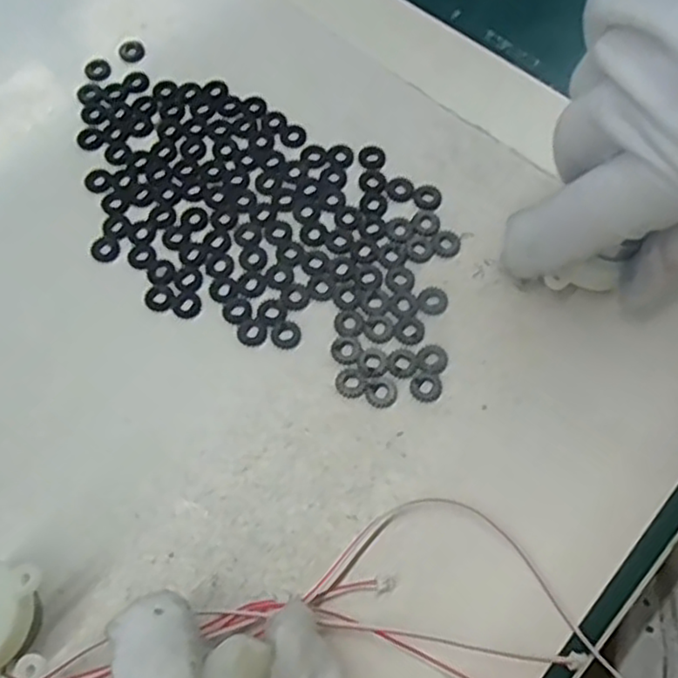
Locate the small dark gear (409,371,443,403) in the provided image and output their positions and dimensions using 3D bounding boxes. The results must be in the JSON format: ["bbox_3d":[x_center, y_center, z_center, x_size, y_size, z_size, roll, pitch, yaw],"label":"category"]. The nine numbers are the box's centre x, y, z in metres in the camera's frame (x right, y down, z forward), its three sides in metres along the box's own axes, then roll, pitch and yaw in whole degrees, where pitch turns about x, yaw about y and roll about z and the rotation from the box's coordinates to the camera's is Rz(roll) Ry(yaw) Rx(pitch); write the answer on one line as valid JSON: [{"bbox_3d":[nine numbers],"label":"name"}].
[{"bbox_3d":[0.029,0.015,0.233,0.011,0.004,0.011,-1,68,2],"label":"small dark gear"}]

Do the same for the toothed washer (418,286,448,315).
[{"bbox_3d":[0.033,-0.014,0.245,0.010,0.004,0.011,-1,68,2],"label":"toothed washer"}]

